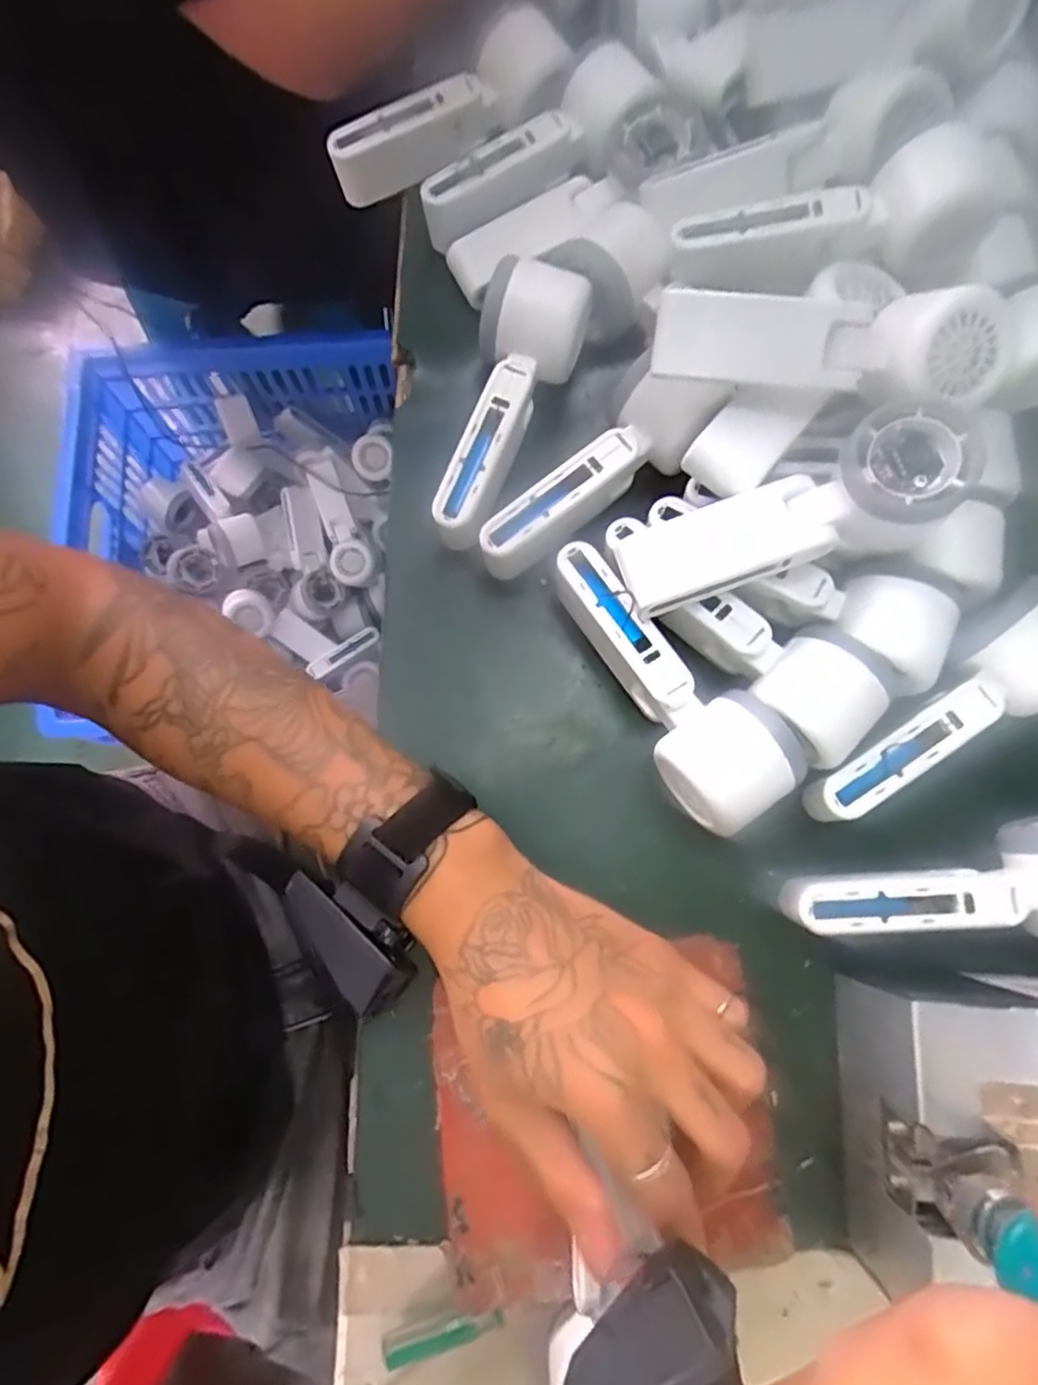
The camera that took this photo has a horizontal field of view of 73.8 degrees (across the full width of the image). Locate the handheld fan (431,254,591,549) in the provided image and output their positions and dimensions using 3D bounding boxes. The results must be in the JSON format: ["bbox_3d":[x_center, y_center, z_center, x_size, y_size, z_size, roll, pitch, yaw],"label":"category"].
[{"bbox_3d":[-0.009,-0.158,0.381,0.055,0.048,0.155,18,77,4],"label":"handheld fan"}]

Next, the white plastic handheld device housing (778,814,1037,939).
[{"bbox_3d":[0.210,0.096,0.322,0.154,0.042,0.054,-11,77,-3],"label":"white plastic handheld device housing"}]

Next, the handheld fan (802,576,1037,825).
[{"bbox_3d":[0.210,0.005,0.352,0.152,0.052,0.061,-28,78,-6],"label":"handheld fan"}]

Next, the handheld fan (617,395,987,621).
[{"bbox_3d":[0.134,-0.083,0.345,0.167,0.050,0.055,-20,77,12],"label":"handheld fan"}]

